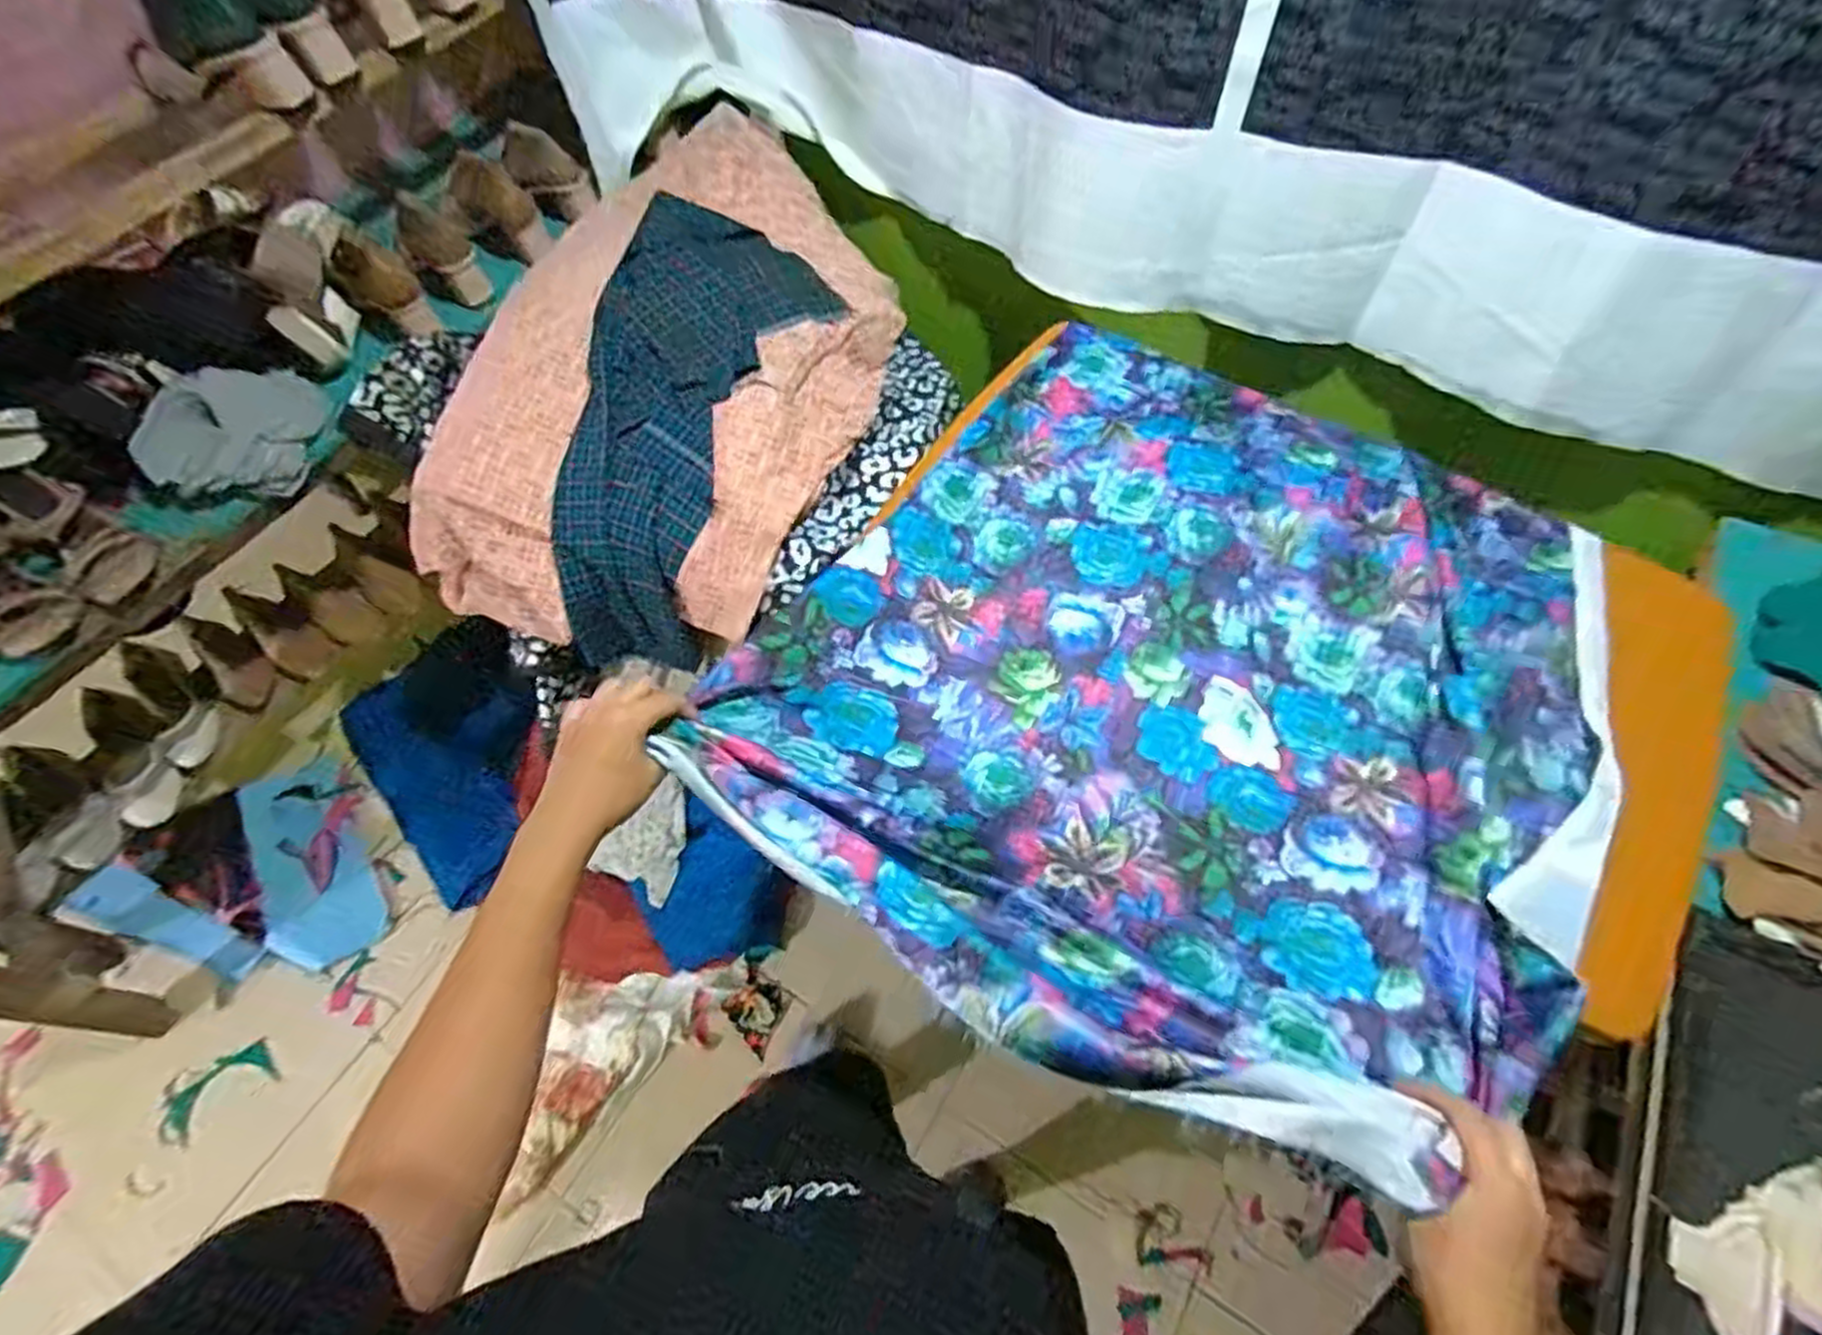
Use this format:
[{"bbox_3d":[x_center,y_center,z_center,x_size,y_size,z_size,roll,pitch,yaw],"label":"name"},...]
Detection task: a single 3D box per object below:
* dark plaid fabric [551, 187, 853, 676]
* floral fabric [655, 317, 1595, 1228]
[{"bbox_3d":[-0.275,-0.304,0.975,0.255,0.158,0.601,13,83,8],"label":"dark plaid fabric"},{"bbox_3d":[0.260,-0.033,0.652,0.607,0.136,0.759,27,66,14],"label":"floral fabric"}]

